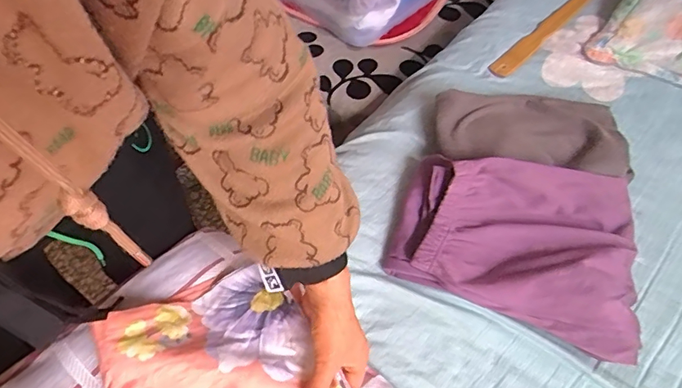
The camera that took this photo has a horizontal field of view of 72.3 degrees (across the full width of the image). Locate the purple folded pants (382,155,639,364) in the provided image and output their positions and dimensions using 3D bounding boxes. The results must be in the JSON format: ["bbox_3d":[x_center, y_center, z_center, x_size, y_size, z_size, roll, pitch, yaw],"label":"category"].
[{"bbox_3d":[0.230,0.056,0.621,0.308,0.065,0.229,16,59,14],"label":"purple folded pants"}]

